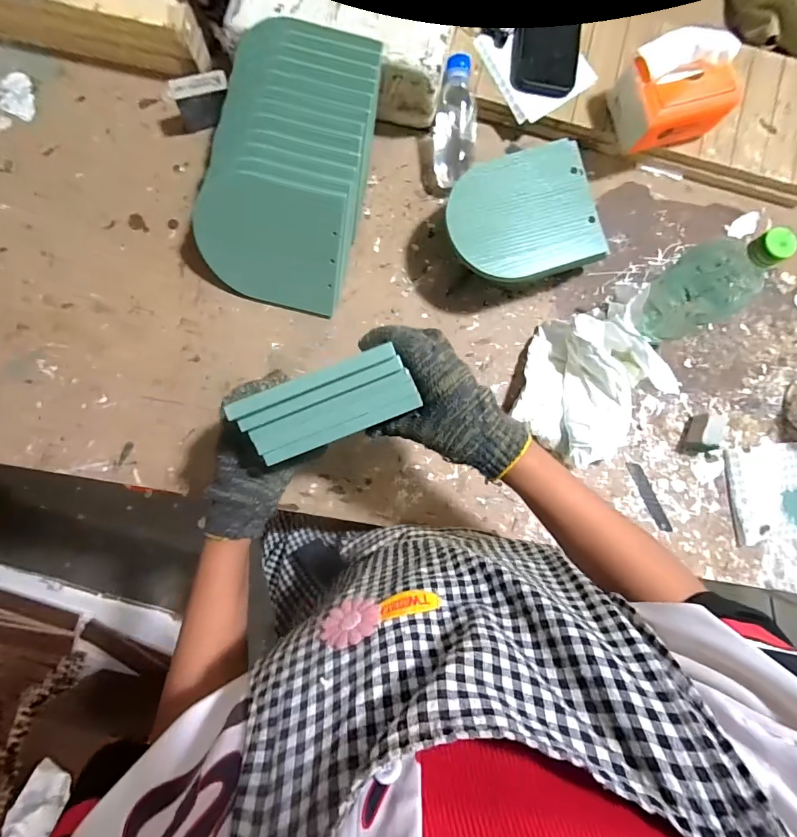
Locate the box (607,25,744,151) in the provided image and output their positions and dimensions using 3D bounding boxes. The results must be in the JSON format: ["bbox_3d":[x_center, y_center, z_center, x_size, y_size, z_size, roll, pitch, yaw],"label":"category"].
[{"bbox_3d":[0.347,-0.407,0.541,0.134,0.083,0.098,-11,89,-2],"label":"box"}]

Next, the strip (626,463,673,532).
[{"bbox_3d":[0.332,0.104,0.567,0.019,0.004,0.098,-23,83,-7],"label":"strip"}]

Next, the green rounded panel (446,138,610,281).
[{"bbox_3d":[0.150,-0.243,0.512,0.179,0.011,0.148,-18,89,-2],"label":"green rounded panel"}]

